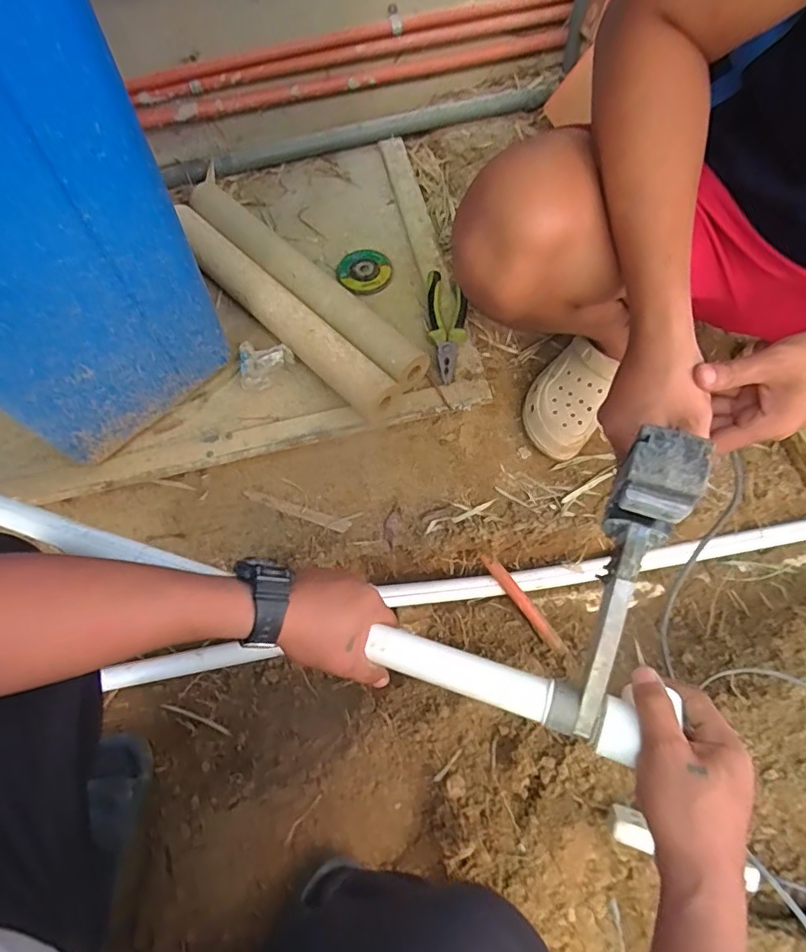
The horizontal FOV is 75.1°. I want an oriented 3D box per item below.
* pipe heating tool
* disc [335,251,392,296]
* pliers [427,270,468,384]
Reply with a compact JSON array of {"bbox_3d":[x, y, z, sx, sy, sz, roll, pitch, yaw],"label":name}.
[{"bbox_3d":[0.160,0.082,0.396,0.059,0.068,0.233,18,92,10],"label":"pipe heating tool"},{"bbox_3d":[-0.062,-0.328,0.845,0.087,0.017,0.083,0,64,1],"label":"disc"},{"bbox_3d":[0.065,-0.226,0.767,0.055,0.033,0.188,0,65,2],"label":"pliers"}]

